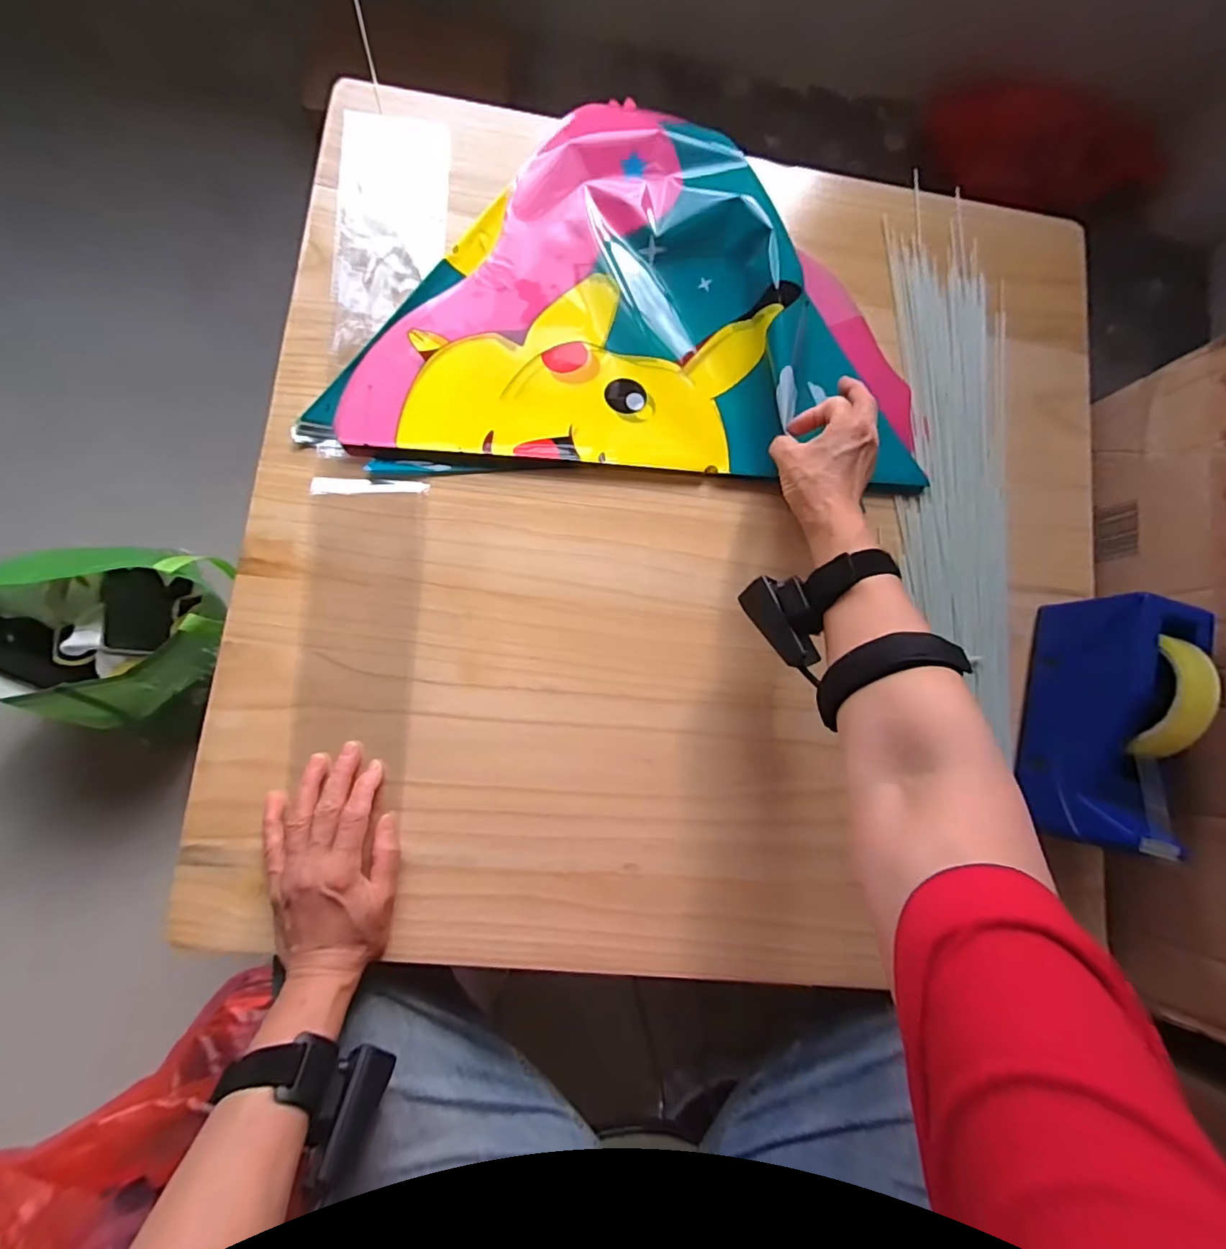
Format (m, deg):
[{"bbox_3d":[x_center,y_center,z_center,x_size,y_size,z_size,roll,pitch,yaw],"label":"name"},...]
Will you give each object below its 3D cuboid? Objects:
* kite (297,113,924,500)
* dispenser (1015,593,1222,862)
[{"bbox_3d":[0.015,-0.306,0.502,0.529,0.048,0.344,0,83,-5],"label":"kite"},{"bbox_3d":[0.399,0.081,0.442,0.064,0.106,0.198,17,82,-2],"label":"dispenser"}]

